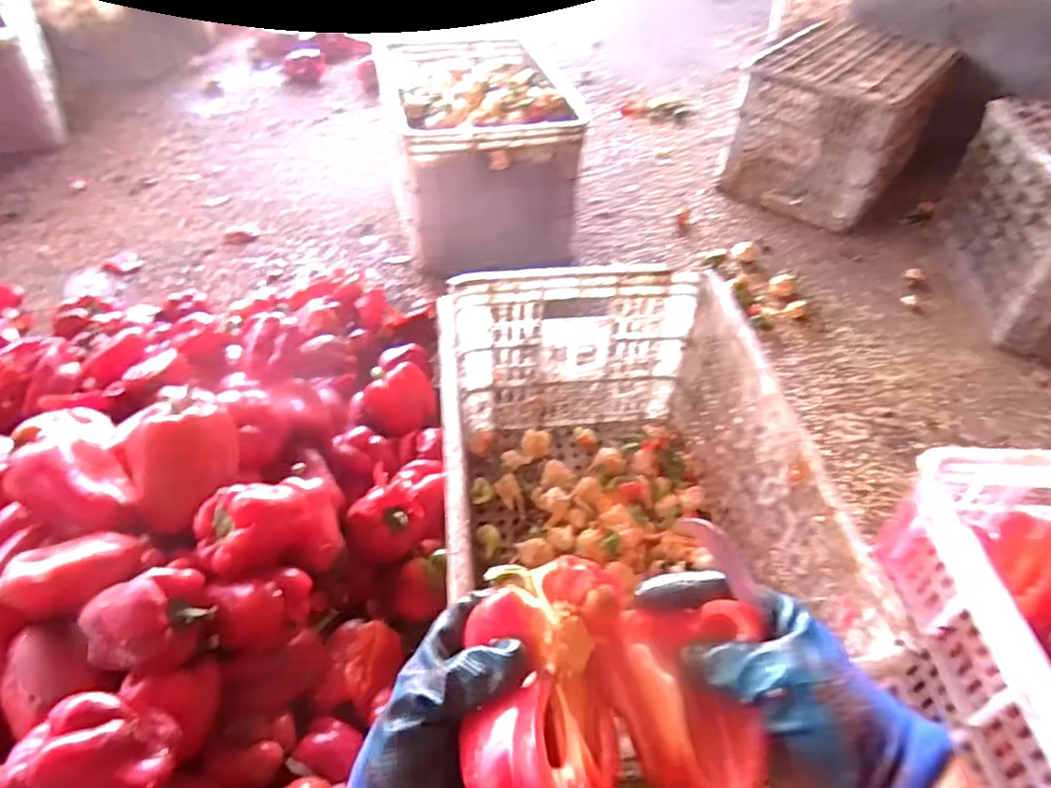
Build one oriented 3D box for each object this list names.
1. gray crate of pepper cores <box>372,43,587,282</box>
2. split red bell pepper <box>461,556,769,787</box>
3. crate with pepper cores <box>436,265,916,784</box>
[{"bbox_3d":[-0.115,-0.528,1.389,0.328,0.277,0.524,-8,46,-13],"label":"gray crate of pepper cores"},{"bbox_3d":[0.047,0.155,0.344,0.147,0.055,0.134,1,44,-4],"label":"split red bell pepper"},{"bbox_3d":[0.089,0.120,0.746,0.350,0.281,0.511,-2,45,-6],"label":"crate with pepper cores"}]

